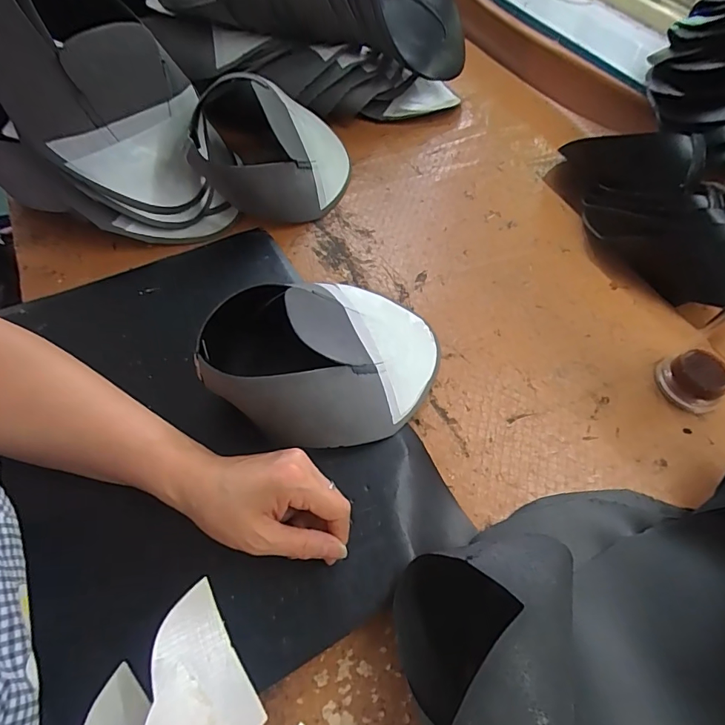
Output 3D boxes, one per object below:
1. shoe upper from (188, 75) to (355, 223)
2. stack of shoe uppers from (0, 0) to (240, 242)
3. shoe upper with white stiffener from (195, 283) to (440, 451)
[{"bbox_3d":[-0.105,-0.268,0.562,0.166,0.127,0.182,4,57,-2],"label":"shoe upper"},{"bbox_3d":[-0.259,-0.259,0.480,0.195,0.213,0.149,-9,58,-10],"label":"stack of shoe uppers"},{"bbox_3d":[-0.021,-0.011,0.422,0.220,0.097,0.161,-37,67,-25],"label":"shoe upper with white stiffener"}]

